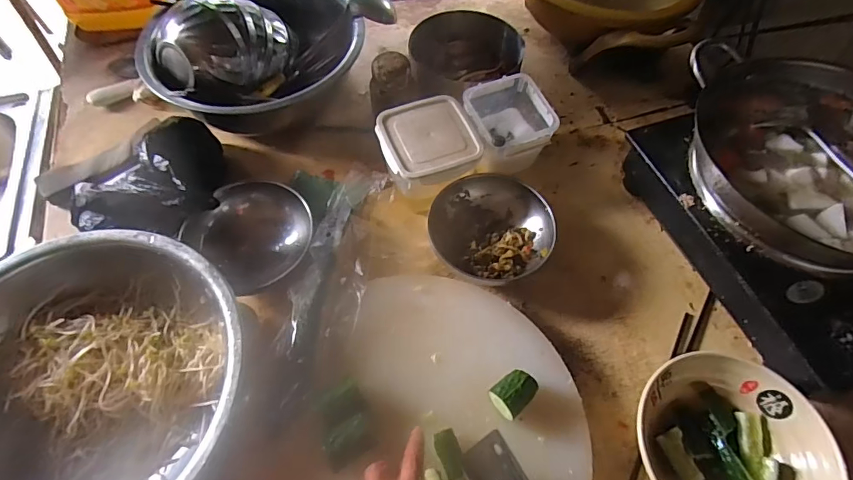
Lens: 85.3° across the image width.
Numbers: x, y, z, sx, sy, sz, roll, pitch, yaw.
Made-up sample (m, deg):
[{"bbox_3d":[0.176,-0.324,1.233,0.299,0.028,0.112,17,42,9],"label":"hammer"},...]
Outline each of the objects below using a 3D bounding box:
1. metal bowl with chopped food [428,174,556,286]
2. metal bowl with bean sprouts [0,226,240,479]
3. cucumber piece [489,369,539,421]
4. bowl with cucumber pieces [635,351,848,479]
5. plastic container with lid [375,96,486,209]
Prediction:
[{"bbox_3d":[0.088,-0.012,0.672,0.165,0.074,0.168,0,59,-1],"label":"metal bowl with chopped food"},{"bbox_3d":[-0.393,0.169,0.520,0.324,0.105,0.352,0,59,-1],"label":"metal bowl with bean sprouts"},{"bbox_3d":[0.098,0.175,0.526,0.053,0.032,0.039,-39,67,-21],"label":"cucumber piece"},{"bbox_3d":[0.322,0.234,0.511,0.191,0.085,0.196,0,59,-1],"label":"bowl with cucumber pieces"},{"bbox_3d":[0.002,-0.122,0.700,0.132,0.109,0.128,-20,62,-12],"label":"plastic container with lid"}]

